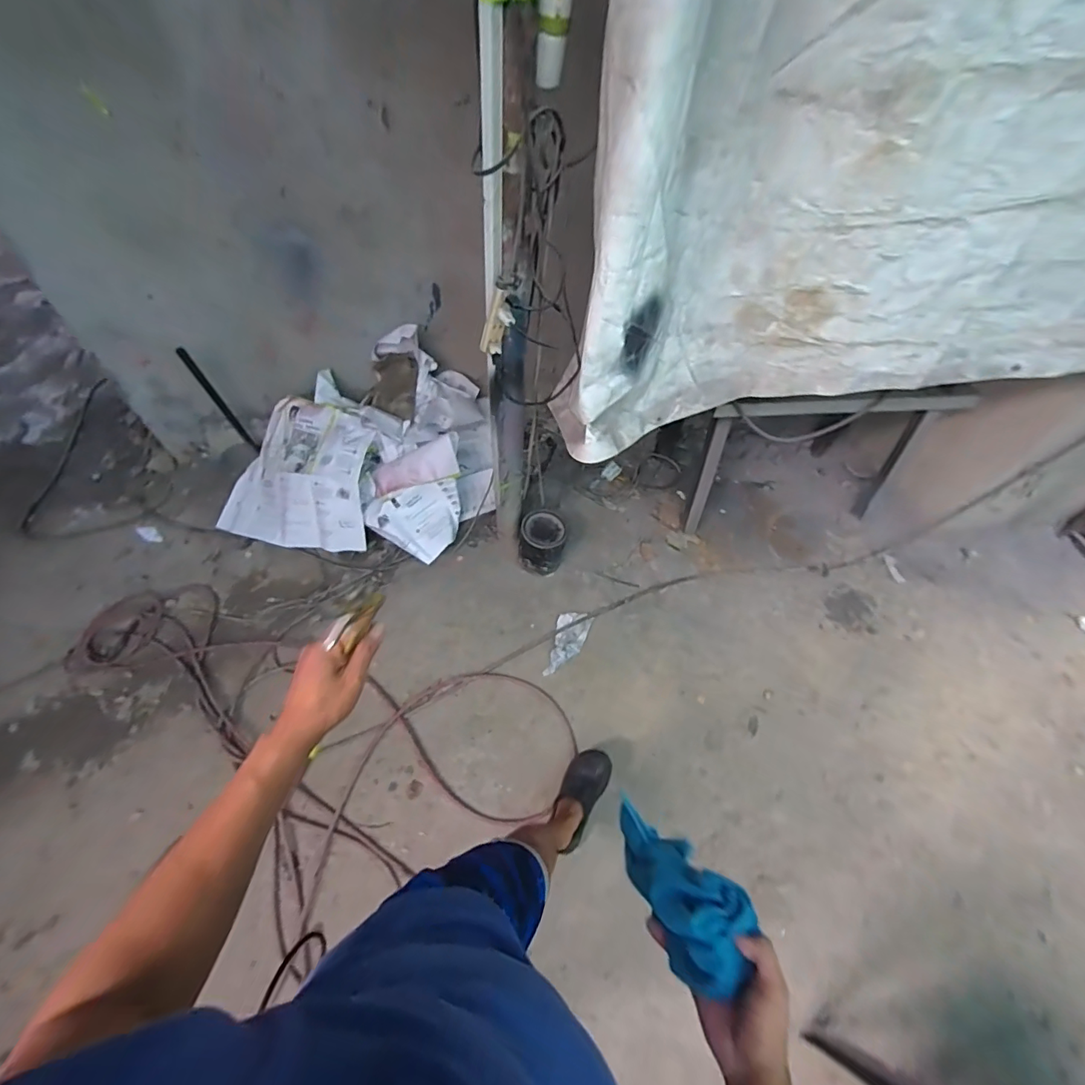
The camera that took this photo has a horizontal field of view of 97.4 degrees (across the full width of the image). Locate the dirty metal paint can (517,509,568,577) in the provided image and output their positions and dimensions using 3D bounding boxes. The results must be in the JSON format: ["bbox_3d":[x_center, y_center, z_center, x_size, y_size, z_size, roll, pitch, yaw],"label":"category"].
[{"bbox_3d":[0.002,-0.005,1.706,0.159,0.153,0.193,8,55,2],"label":"dirty metal paint can"}]

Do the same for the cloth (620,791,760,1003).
[{"bbox_3d":[0.156,0.399,0.562,0.093,0.203,0.073,-21,102,-13],"label":"cloth"}]

